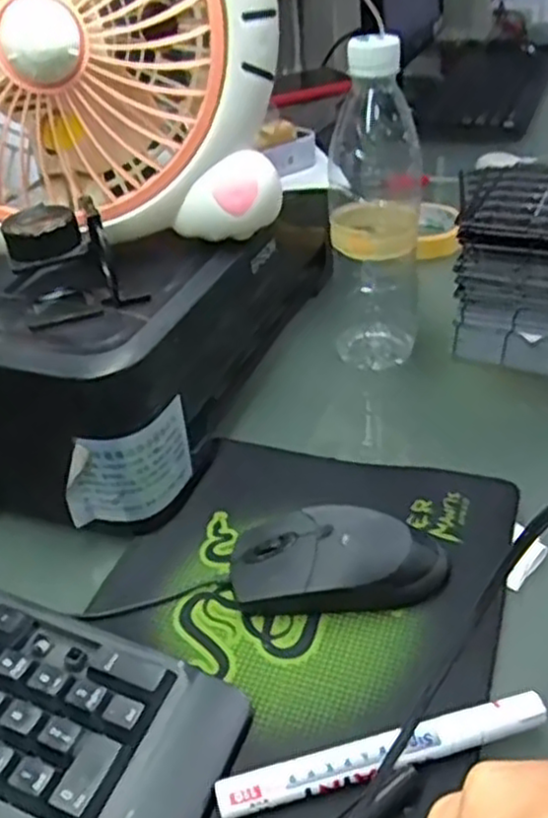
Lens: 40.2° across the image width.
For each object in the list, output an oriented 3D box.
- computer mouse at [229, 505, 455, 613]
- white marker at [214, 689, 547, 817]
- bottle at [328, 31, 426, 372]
[{"bbox_3d":[0.035,0.079,0.395,0.113,0.038,0.054,4,39,0],"label":"computer mouse"},{"bbox_3d":[0.047,0.144,0.314,0.142,0.015,0.014,-12,36,-9],"label":"white marker"},{"bbox_3d":[0.073,-0.135,0.534,0.063,0.225,0.061,3,36,11],"label":"bottle"}]

